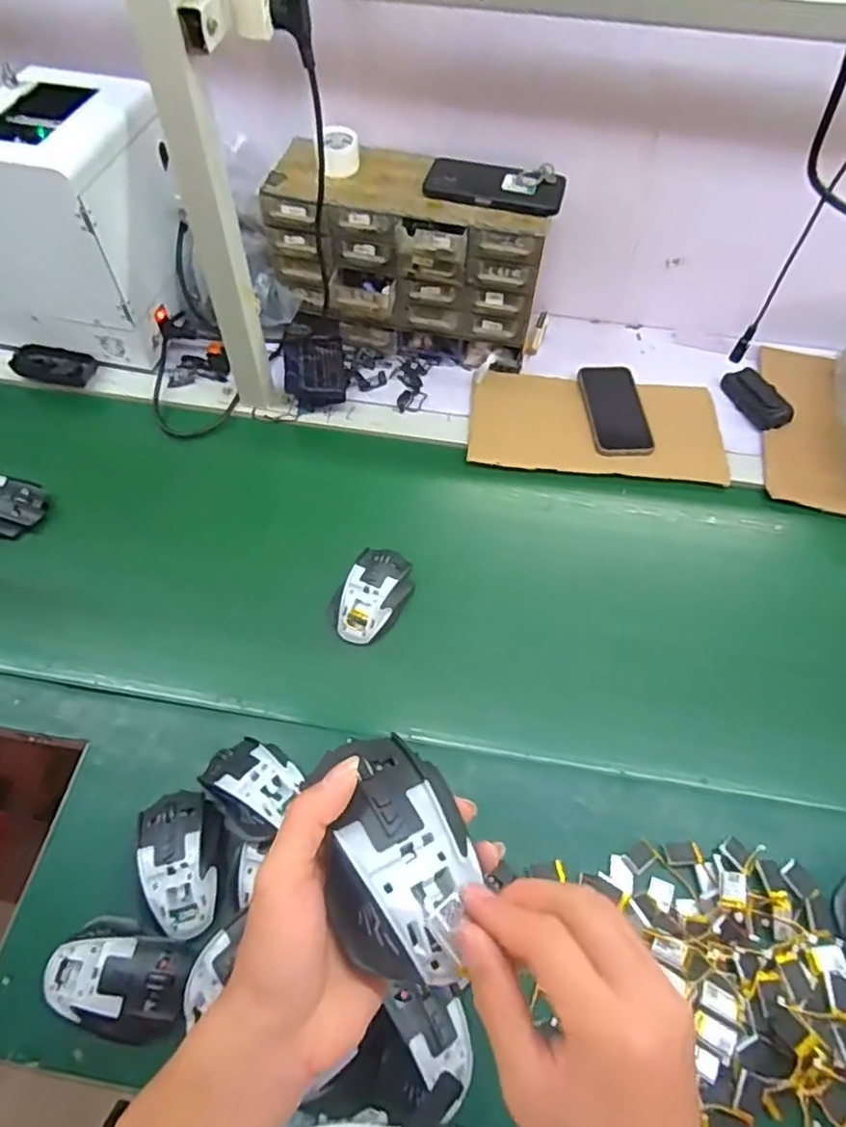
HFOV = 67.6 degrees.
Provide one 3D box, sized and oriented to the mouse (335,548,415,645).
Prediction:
[{"bbox_3d":[-0.052,0.033,0.700,0.068,0.034,0.112,18,61,9],"label":"mouse"}]

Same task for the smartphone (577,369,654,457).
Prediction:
[{"bbox_3d":[0.262,-0.209,0.860,0.078,0.005,0.160,-2,60,-2],"label":"smartphone"}]

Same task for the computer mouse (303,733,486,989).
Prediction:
[{"bbox_3d":[-0.011,0.137,0.303,0.067,0.031,0.112,-12,61,-8],"label":"computer mouse"}]

